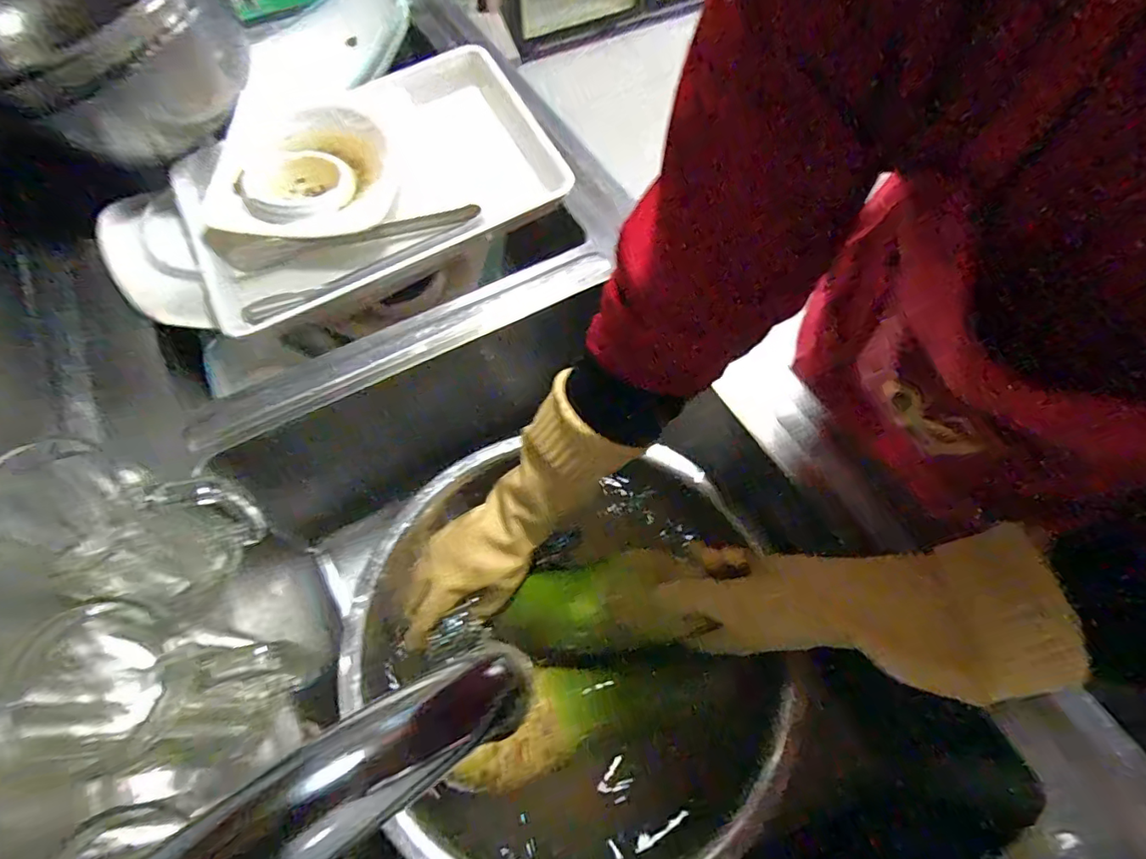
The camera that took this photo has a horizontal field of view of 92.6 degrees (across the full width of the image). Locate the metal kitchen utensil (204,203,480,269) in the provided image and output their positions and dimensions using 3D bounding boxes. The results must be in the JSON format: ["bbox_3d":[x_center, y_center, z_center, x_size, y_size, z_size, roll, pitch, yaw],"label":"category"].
[{"bbox_3d":[-0.215,-0.186,0.524,0.247,0.033,0.026,-9,63,-4],"label":"metal kitchen utensil"}]

